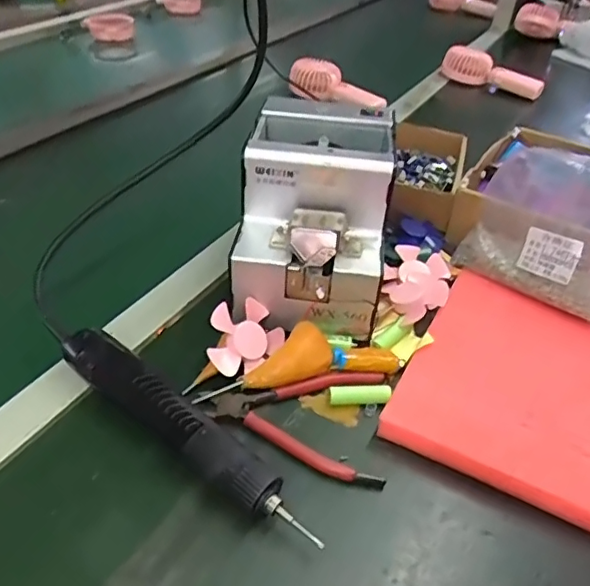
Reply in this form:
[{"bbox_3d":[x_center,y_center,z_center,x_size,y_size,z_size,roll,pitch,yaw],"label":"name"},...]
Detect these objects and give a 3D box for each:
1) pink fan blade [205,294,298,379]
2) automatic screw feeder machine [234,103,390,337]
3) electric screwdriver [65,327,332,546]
[{"bbox_3d":[-0.041,0.037,0.470,0.064,0.009,0.072,41,53,-14],"label":"pink fan blade"},{"bbox_3d":[0.017,-0.078,0.519,0.121,0.127,0.168,5,39,3],"label":"automatic screw feeder machine"},{"bbox_3d":[-0.082,0.095,0.405,0.230,0.036,0.034,30,45,26],"label":"electric screwdriver"}]

